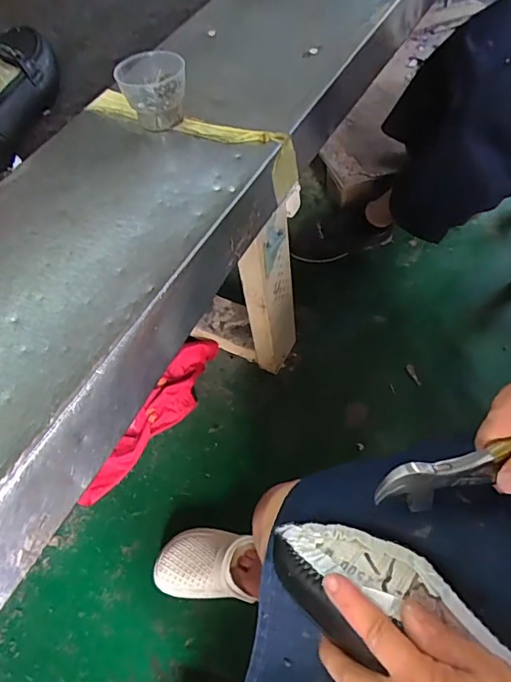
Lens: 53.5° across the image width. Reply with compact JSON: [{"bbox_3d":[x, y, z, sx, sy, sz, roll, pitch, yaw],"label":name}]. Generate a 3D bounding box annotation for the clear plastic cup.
[{"bbox_3d":[-0.095,-0.237,0.482,0.060,0.049,0.056,-2,58,3],"label":"clear plastic cup"}]

